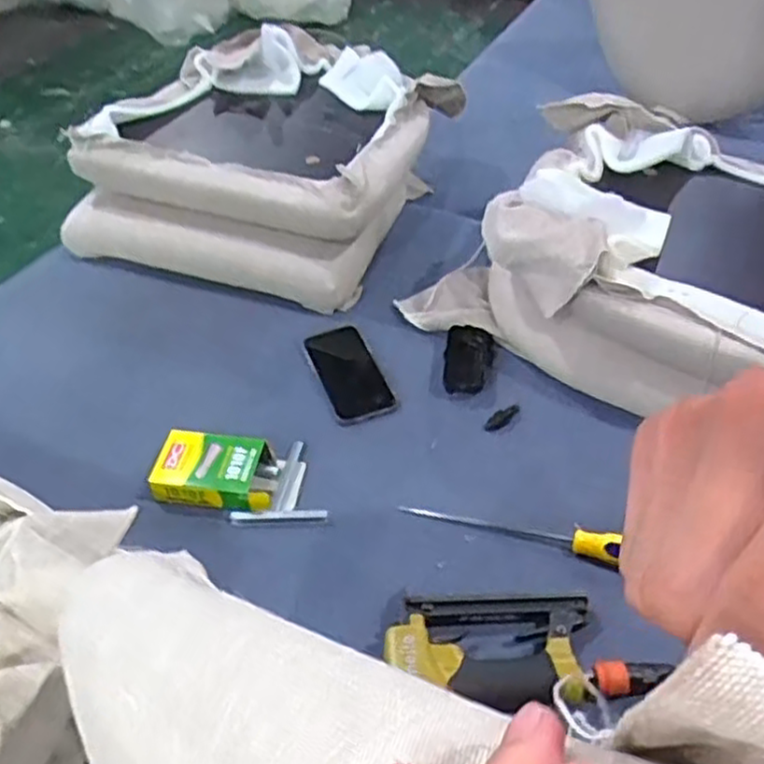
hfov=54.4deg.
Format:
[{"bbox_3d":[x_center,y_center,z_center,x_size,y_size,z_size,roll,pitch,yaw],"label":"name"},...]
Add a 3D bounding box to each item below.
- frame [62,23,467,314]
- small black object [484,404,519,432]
[{"bbox_3d":[-0.177,-0.369,1.192,0.473,0.174,0.484,14,47,15],"label":"frame"},{"bbox_3d":[0.144,0.043,0.891,0.051,0.005,0.021,-35,53,-12],"label":"small black object"}]

